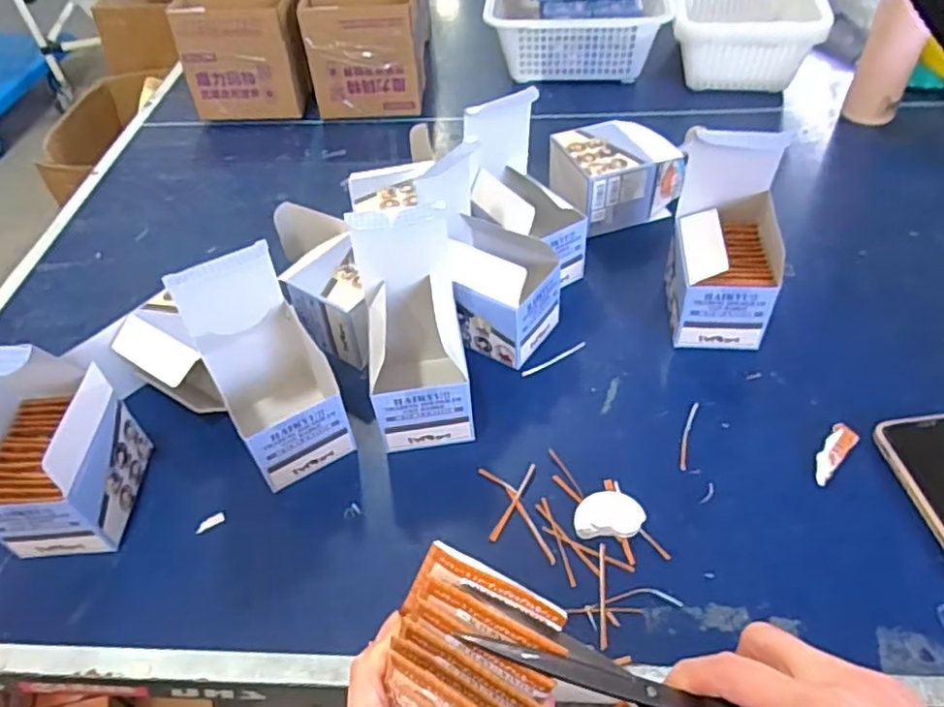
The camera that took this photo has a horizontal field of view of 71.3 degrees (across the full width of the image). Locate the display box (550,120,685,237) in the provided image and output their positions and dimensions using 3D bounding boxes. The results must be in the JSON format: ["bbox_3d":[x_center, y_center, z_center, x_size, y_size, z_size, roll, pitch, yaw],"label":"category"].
[{"bbox_3d":[0.155,-0.205,0.749,0.130,0.077,0.114,-18,49,-11],"label":"display box"}]

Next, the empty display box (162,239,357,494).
[{"bbox_3d":[-0.157,0.016,0.514,0.080,0.169,0.096,-26,51,-18],"label":"empty display box"}]

